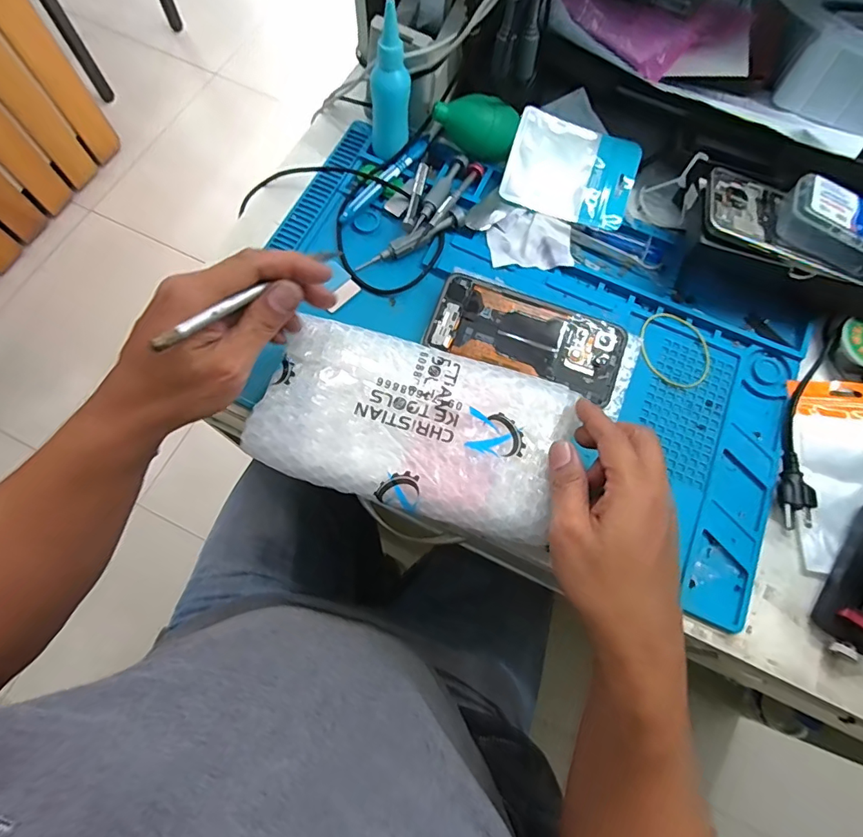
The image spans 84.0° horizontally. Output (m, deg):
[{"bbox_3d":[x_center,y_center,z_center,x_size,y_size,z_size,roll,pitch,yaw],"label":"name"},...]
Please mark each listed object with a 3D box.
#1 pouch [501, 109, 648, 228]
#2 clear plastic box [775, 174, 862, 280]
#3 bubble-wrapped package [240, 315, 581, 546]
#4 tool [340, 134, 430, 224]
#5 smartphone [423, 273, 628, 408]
[{"bbox_3d":[0.133,-0.234,0.453,0.119,0.006,0.091,18,89,-3],"label":"pouch"},{"bbox_3d":[0.329,-0.158,0.391,0.089,0.033,0.049,21,72,4],"label":"clear plastic box"},{"bbox_3d":[-0.011,0.004,0.351,0.214,0.022,0.123,17,72,3],"label":"bubble-wrapped package"},{"bbox_3d":[-0.043,-0.228,0.454,0.014,0.011,0.122,40,74,10],"label":"tool"},{"bbox_3d":[0.081,-0.069,0.404,0.159,0.009,0.076,22,72,5],"label":"smartphone"}]

